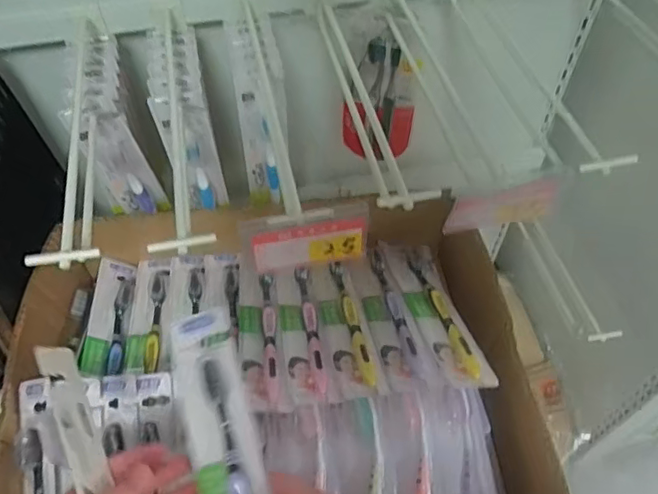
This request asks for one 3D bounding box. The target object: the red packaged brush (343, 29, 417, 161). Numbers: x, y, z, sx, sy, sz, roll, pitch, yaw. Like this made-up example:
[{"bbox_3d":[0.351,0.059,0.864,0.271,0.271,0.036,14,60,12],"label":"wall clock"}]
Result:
[{"bbox_3d":[0.056,-0.162,0.646,0.076,0.158,0.020,1,55,1],"label":"red packaged brush"}]

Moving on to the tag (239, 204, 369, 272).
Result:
[{"bbox_3d":[-0.013,-0.005,0.367,0.074,0.042,0.007,-8,46,-7],"label":"tag"}]

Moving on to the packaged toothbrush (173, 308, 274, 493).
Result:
[{"bbox_3d":[-0.061,0.149,0.379,0.045,0.017,0.228,-12,68,-8],"label":"packaged toothbrush"}]

